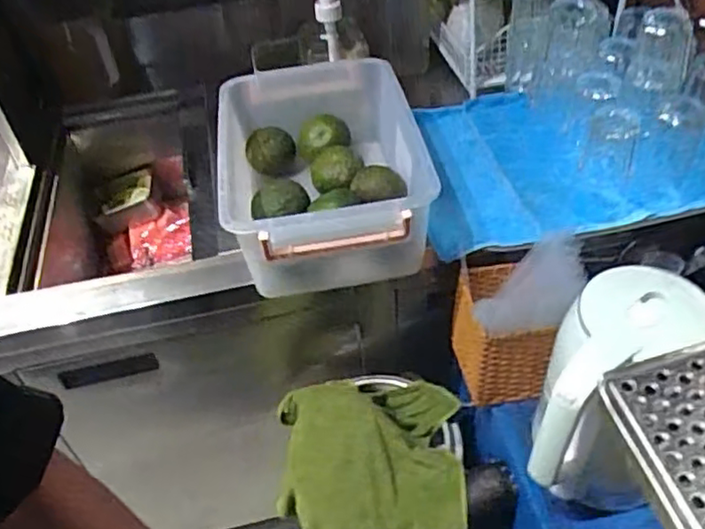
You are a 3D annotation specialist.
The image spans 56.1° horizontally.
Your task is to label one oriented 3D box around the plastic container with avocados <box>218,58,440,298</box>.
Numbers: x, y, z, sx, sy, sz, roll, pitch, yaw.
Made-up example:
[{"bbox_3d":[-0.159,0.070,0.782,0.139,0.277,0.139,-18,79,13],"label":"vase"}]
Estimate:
[{"bbox_3d":[-0.043,-0.140,0.919,0.263,0.130,0.421,-11,45,-4],"label":"plastic container with avocados"}]

